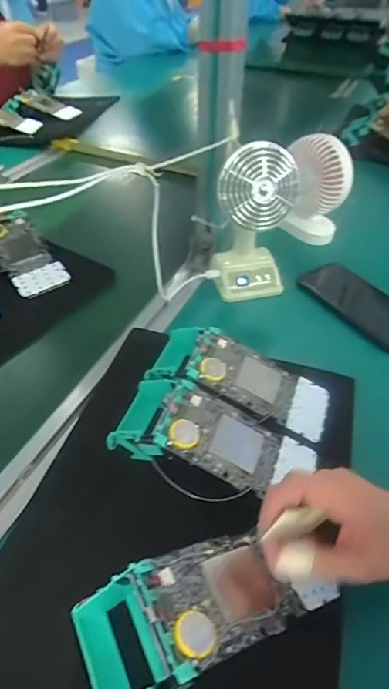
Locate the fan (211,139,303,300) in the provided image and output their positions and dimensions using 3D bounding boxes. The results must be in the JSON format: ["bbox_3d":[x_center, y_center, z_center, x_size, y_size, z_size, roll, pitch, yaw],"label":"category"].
[{"bbox_3d":[0.070,-0.142,0.531,0.091,0.171,0.075,4,44,6],"label":"fan"}]

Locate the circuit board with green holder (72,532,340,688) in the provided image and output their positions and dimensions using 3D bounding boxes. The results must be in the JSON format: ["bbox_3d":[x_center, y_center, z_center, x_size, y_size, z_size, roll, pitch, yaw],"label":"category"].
[{"bbox_3d":[0.012,0.176,0.304,0.168,0.061,0.075,-4,41,-35],"label":"circuit board with green holder"}]

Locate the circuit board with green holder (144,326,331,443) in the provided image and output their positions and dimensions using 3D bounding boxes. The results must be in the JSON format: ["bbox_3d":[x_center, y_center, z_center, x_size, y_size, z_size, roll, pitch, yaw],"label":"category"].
[{"bbox_3d":[0.045,0.037,0.430,0.172,0.055,0.080,25,49,8],"label":"circuit board with green holder"}]

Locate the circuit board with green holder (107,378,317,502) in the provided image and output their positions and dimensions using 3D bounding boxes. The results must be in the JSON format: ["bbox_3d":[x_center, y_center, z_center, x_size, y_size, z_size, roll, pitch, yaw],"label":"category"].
[{"bbox_3d":[0.014,0.083,0.373,0.160,0.051,0.080,16,47,17],"label":"circuit board with green holder"}]

